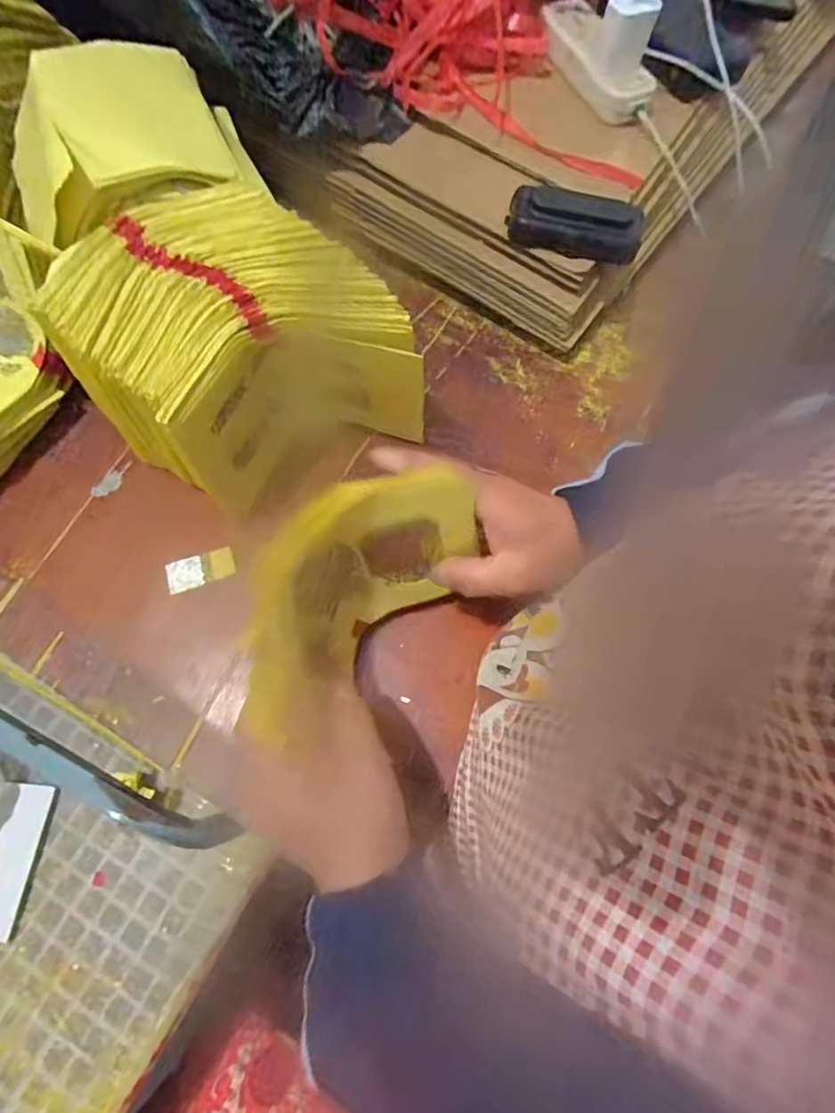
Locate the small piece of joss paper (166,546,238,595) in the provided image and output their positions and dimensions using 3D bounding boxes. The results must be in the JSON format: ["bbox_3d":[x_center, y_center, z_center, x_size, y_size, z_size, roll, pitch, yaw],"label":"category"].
[{"bbox_3d":[-0.167,0.010,0.408,0.051,0.004,0.023,-19,73,-5],"label":"small piece of joss paper"}]

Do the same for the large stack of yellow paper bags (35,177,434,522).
[{"bbox_3d":[-0.143,-0.152,0.382,0.217,0.108,0.173,38,72,11],"label":"large stack of yellow paper bags"}]

